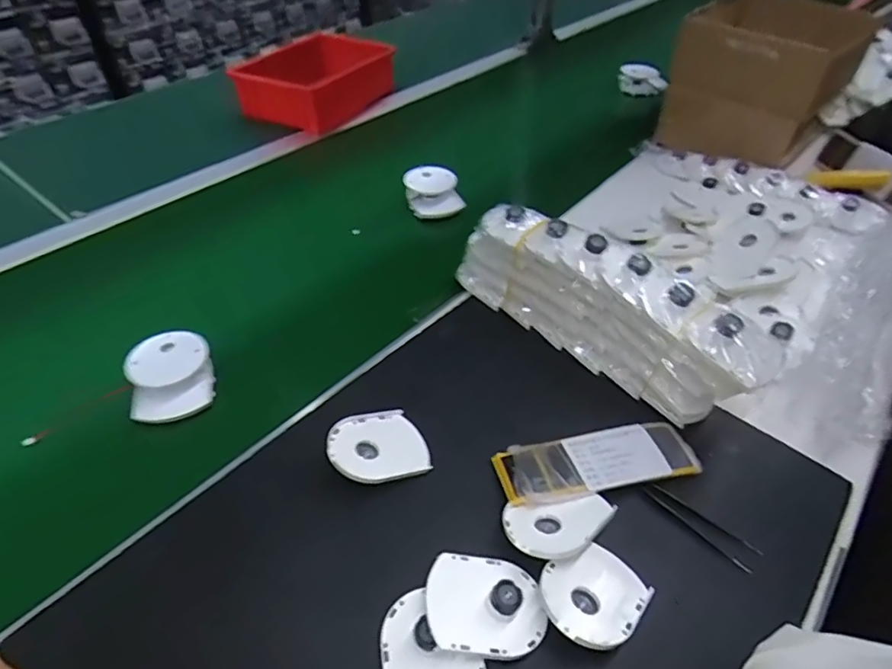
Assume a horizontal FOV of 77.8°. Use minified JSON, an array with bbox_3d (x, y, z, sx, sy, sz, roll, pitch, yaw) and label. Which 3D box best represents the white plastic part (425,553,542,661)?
[{"bbox_3d":[0.024,0.167,0.345,0.072,0.016,0.060,3,45,2],"label":"white plastic part"}]

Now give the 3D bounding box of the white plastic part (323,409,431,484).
[{"bbox_3d":[-0.053,0.086,0.426,0.075,0.007,0.066,-6,41,-32],"label":"white plastic part"}]

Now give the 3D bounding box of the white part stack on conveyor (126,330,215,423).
[{"bbox_3d":[-0.238,0.035,0.479,0.064,0.028,0.076,-12,46,-13],"label":"white part stack on conveyor"}]

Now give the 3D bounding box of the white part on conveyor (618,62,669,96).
[{"bbox_3d":[0.366,-0.475,1.033,0.026,0.054,0.118,-20,48,-20],"label":"white part on conveyor"}]

